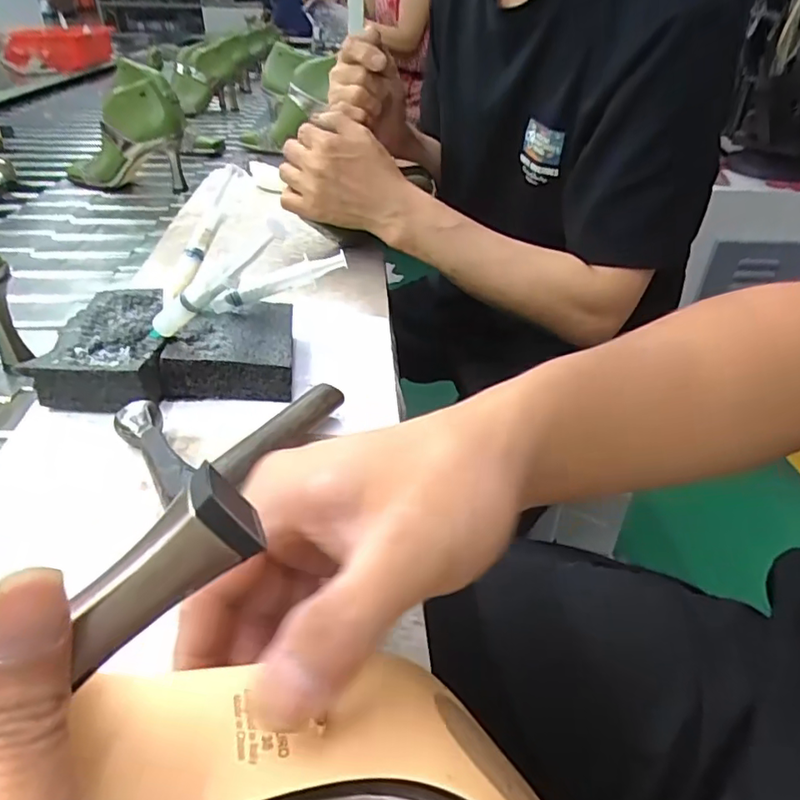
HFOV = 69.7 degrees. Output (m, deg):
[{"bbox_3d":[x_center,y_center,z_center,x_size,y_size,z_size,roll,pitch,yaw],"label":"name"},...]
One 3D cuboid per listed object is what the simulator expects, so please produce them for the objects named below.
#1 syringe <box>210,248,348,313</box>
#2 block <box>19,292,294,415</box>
[{"bbox_3d":[-0.093,-0.091,0.443,0.107,0.020,0.009,-21,38,-1],"label":"syringe"},{"bbox_3d":[-0.165,-0.041,0.428,0.162,0.032,0.122,-2,36,-10],"label":"block"}]

